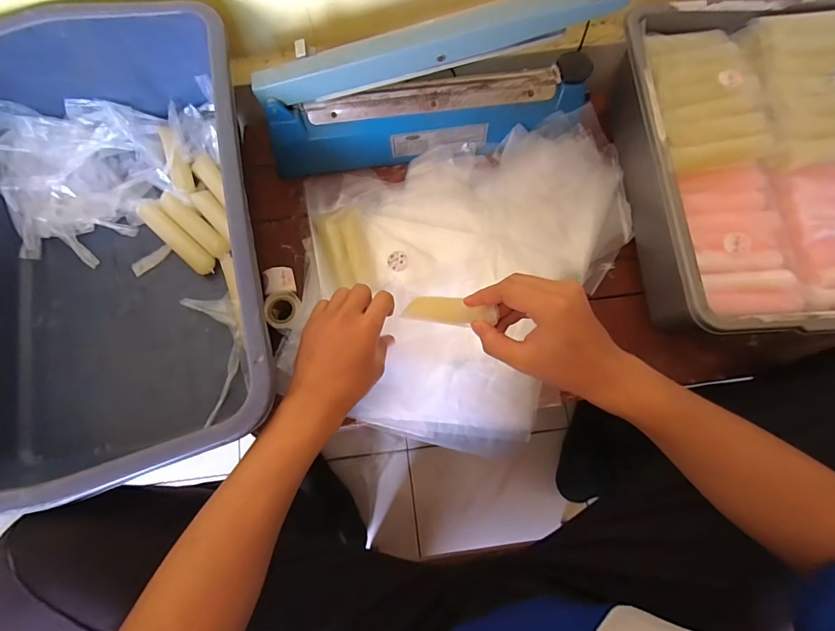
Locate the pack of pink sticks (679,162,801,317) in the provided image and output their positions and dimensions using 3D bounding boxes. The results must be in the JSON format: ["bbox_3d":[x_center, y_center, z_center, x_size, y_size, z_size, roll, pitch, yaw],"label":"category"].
[{"bbox_3d":[0.326,-0.079,0.432,0.099,0.040,0.162,-1,75,-1],"label":"pack of pink sticks"}]

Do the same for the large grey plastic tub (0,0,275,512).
[{"bbox_3d":[-0.345,-0.080,0.460,0.359,0.149,0.508,-13,76,-4],"label":"large grey plastic tub"}]

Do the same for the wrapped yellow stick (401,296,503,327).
[{"bbox_3d":[0.025,-0.004,0.382,0.109,0.013,0.022,5,71,44],"label":"wrapped yellow stick"}]

